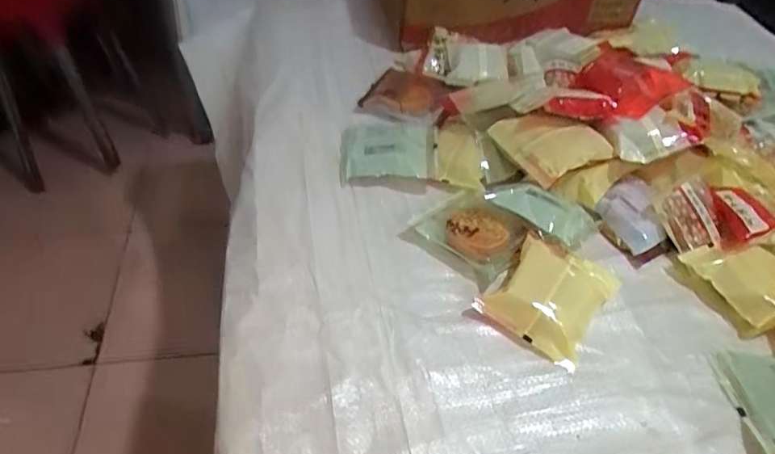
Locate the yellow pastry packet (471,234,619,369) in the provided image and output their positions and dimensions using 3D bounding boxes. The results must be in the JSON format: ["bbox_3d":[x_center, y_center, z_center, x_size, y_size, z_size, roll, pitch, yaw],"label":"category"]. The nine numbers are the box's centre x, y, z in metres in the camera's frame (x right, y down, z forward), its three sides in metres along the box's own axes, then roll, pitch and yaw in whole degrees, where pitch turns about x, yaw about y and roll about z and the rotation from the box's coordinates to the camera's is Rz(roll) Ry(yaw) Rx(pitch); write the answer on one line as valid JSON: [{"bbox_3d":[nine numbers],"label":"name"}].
[{"bbox_3d":[0.168,0.067,0.544,0.104,0.034,0.125,29,52,21],"label":"yellow pastry packet"}]

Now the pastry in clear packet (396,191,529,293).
[{"bbox_3d":[0.096,0.009,0.595,0.098,0.039,0.118,-32,57,-29],"label":"pastry in clear packet"}]

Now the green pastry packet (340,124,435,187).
[{"bbox_3d":[0.000,-0.096,0.700,0.122,0.051,0.098,2,47,-2],"label":"green pastry packet"}]

